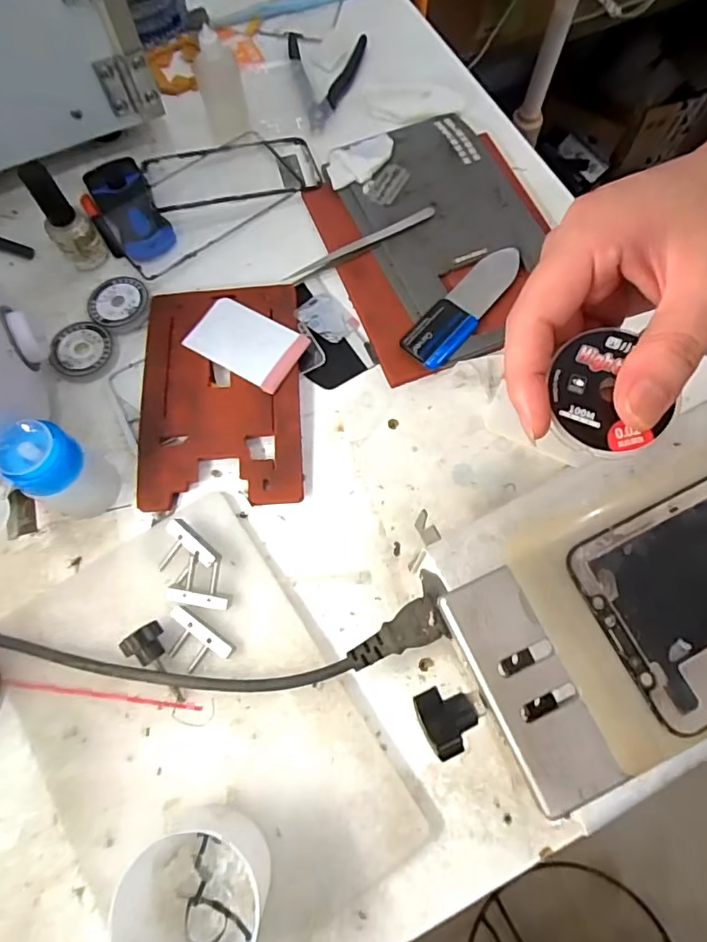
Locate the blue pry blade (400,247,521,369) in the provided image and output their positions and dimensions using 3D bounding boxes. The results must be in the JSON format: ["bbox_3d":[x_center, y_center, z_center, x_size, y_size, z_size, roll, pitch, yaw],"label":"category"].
[{"bbox_3d":[0.084,-0.124,0.393,0.034,0.009,0.117,39,76,14],"label":"blue pry blade"}]

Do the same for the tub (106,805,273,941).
[{"bbox_3d":[-0.078,0.208,0.254,0.071,0.049,0.063,-27,72,-8],"label":"tub"}]

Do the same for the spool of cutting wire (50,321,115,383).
[{"bbox_3d":[-0.201,-0.091,0.392,0.042,0.010,0.045,-10,71,-2],"label":"spool of cutting wire"}]

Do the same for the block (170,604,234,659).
[{"bbox_3d":[-0.090,0.096,0.314,0.045,0.008,0.008,34,75,12],"label":"block"}]

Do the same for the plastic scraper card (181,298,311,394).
[{"bbox_3d":[-0.077,-0.092,0.381,0.080,0.009,0.048,30,74,11],"label":"plastic scraper card"}]

